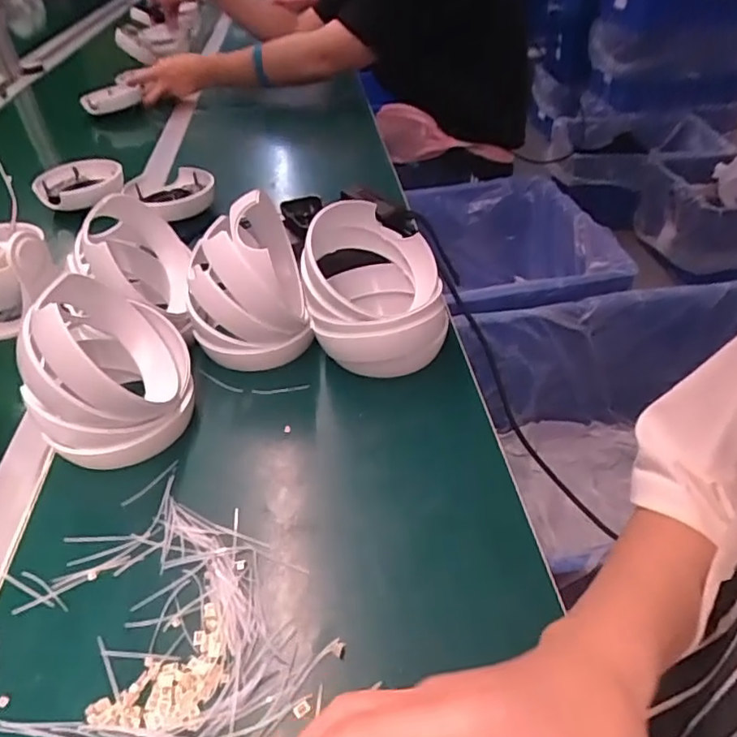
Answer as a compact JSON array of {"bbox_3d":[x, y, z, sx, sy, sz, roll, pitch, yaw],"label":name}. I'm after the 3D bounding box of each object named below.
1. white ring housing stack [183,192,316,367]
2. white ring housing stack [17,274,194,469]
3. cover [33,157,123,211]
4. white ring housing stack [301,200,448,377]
[{"bbox_3d":[-0.110,-0.074,0.509,0.101,0.129,0.111,-11,40,-9],"label":"white ring housing stack"},{"bbox_3d":[-0.194,-0.003,0.436,0.096,0.120,0.114,-6,40,-3],"label":"white ring housing stack"},{"bbox_3d":[-0.398,-0.257,0.795,0.113,0.031,0.141,-16,41,-14],"label":"cover"},{"bbox_3d":[0.007,-0.064,0.505,0.117,0.118,0.120,-6,40,-2],"label":"white ring housing stack"}]

